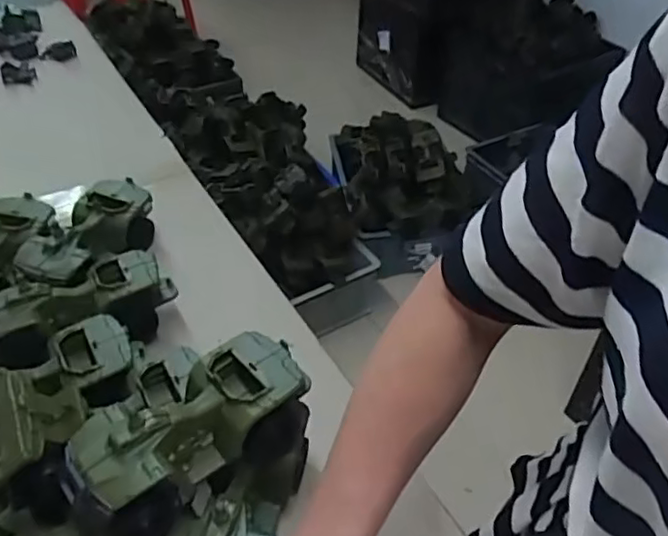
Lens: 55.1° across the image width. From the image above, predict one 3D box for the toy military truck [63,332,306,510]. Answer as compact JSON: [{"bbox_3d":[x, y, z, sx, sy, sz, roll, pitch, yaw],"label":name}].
[{"bbox_3d":[-0.105,0.123,0.495,0.188,0.082,0.082,-25,49,-27],"label":"toy military truck"}]

